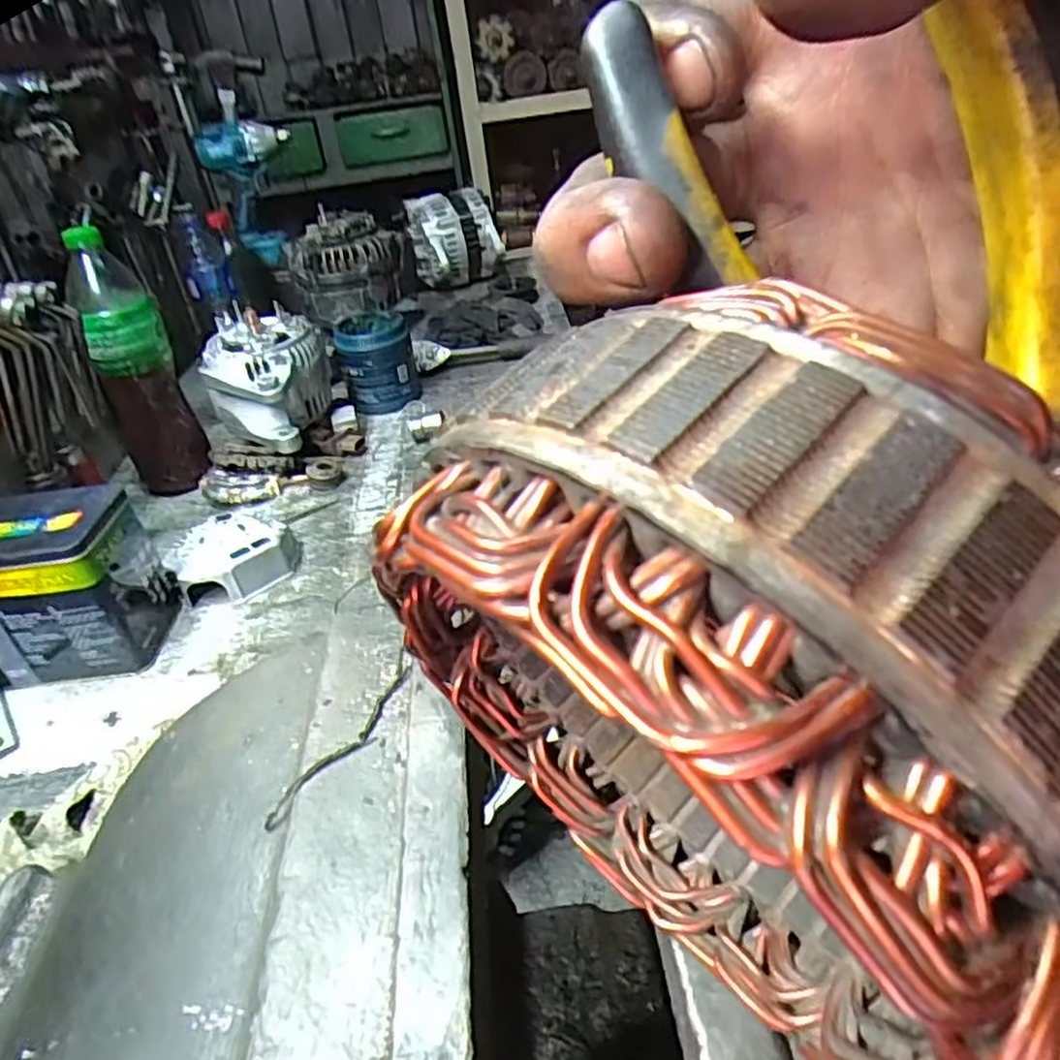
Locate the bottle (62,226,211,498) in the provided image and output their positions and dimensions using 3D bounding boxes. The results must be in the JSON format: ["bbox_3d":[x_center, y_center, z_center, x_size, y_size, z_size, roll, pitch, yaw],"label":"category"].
[{"bbox_3d":[-0.402,-0.166,0.758,0.077,0.259,0.063,-24,37,-21],"label":"bottle"}]

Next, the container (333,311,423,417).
[{"bbox_3d":[-0.191,-0.211,0.940,0.091,0.097,0.090,-11,34,-3],"label":"container"}]

